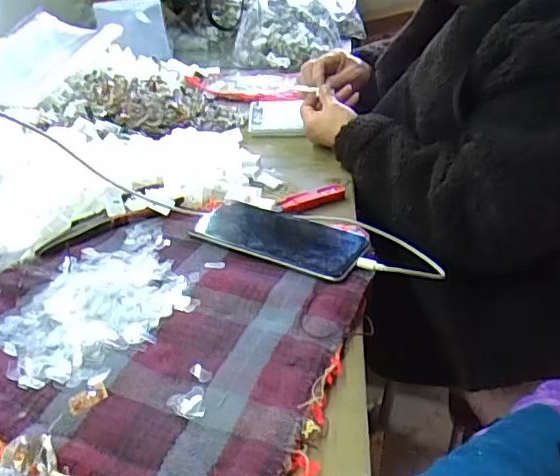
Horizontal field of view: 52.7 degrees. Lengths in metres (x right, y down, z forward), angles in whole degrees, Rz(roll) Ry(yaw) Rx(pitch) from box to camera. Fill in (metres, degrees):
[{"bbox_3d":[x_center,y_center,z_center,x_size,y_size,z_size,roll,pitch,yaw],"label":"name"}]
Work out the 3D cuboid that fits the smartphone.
[{"bbox_3d":[-0.006,-0.006,0.537,0.175,0.013,0.079,19,36,27],"label":"smartphone"}]

